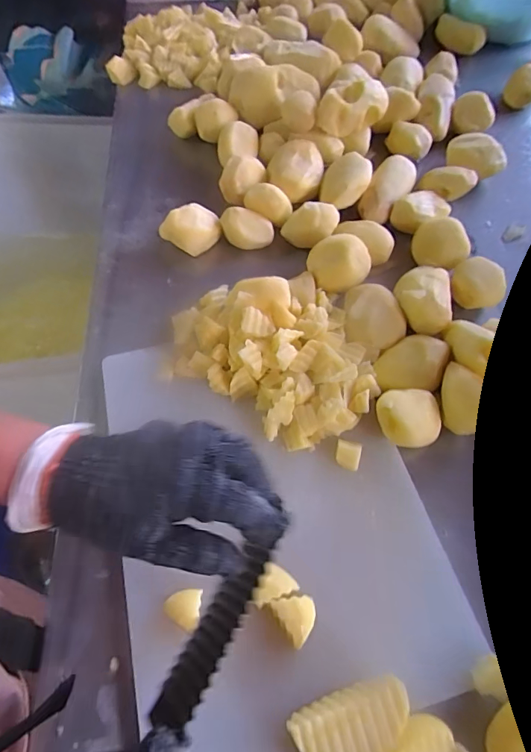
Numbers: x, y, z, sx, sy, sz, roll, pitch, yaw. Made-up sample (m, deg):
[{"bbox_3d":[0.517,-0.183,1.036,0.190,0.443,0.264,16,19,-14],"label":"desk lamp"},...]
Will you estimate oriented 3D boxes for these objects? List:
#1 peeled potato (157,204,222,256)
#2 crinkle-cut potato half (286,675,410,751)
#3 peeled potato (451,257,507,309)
[{"bbox_3d":[-0.086,-0.179,0.513,0.065,0.043,0.060,0,60,0],"label":"peeled potato"},{"bbox_3d":[0.058,0.228,0.277,0.076,0.024,0.039,-21,61,-7],"label":"crinkle-cut potato half"},{"bbox_3d":[0.234,-0.098,0.471,0.058,0.040,0.055,0,60,0],"label":"peeled potato"}]

